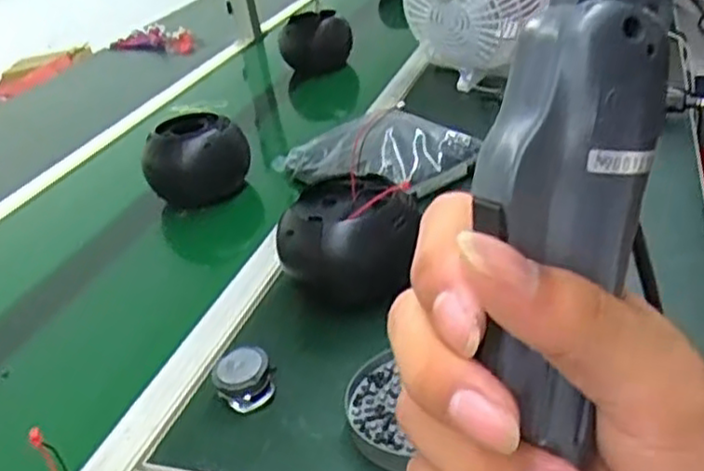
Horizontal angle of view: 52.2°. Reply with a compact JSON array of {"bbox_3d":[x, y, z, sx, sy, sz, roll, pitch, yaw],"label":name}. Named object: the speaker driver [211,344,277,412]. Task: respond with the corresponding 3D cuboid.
[{"bbox_3d":[-0.084,0.112,0.564,0.045,0.029,0.044,-17,30,-12],"label":"speaker driver"}]

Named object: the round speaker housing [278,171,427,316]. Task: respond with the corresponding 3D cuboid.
[{"bbox_3d":[-0.004,0.006,0.675,0.128,0.089,0.102,-15,30,-10],"label":"round speaker housing"}]

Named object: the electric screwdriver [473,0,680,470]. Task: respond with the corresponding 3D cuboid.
[{"bbox_3d":[0.048,0.039,0.188,0.034,0.242,0.031,14,15,33],"label":"electric screwdriver"}]

